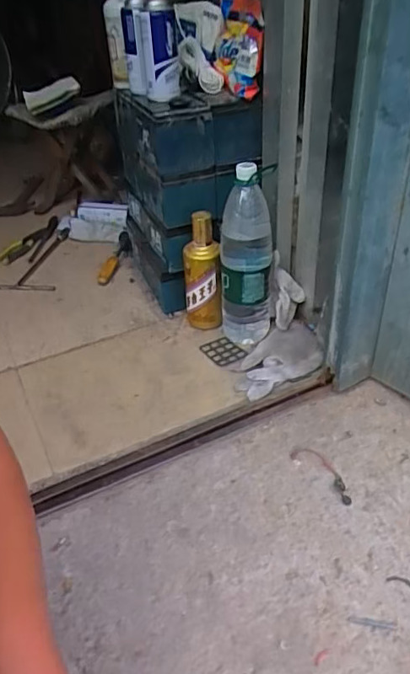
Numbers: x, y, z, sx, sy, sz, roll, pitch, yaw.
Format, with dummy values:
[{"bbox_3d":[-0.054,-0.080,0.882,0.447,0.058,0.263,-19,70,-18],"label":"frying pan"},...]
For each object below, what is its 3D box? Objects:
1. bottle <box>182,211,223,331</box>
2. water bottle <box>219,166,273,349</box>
[{"bbox_3d":[-0.005,-0.116,0.956,0.070,0.212,0.080,1,44,-1],"label":"bottle"},{"bbox_3d":[0.074,-0.136,0.879,0.094,0.278,0.088,3,44,2],"label":"water bottle"}]

